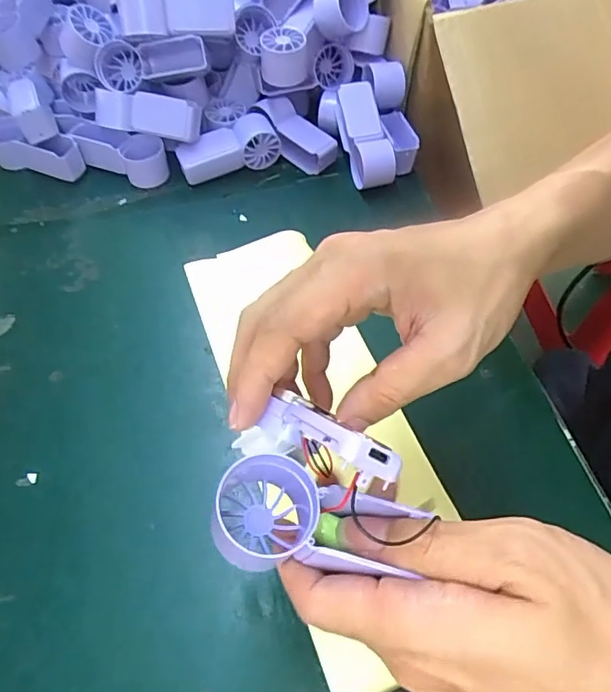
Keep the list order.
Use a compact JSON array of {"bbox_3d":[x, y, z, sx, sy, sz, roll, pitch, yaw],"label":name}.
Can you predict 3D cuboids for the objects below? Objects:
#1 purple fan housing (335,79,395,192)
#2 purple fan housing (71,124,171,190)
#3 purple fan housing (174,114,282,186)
[{"bbox_3d":[0.051,-0.188,0.472,0.040,0.039,0.092,-16,88,-9],"label":"purple fan housing"},{"bbox_3d":[-0.169,-0.175,0.475,0.093,0.039,0.033,18,59,12],"label":"purple fan housing"},{"bbox_3d":[-0.072,-0.182,0.482,0.090,0.039,0.032,-18,59,-10],"label":"purple fan housing"}]

